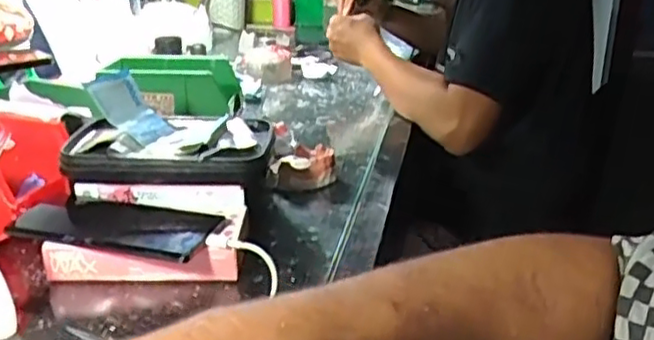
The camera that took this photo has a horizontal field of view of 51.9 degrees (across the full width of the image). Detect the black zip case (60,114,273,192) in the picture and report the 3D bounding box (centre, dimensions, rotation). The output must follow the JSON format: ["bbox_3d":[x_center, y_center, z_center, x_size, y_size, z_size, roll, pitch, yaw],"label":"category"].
[{"bbox_3d":[-0.147,-0.031,0.648,0.180,0.035,0.147,0,22,-1],"label":"black zip case"}]

